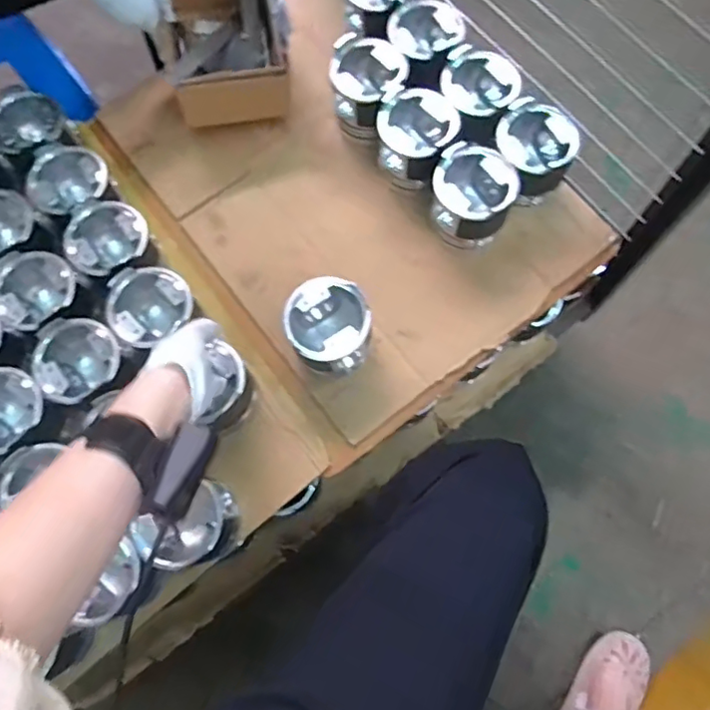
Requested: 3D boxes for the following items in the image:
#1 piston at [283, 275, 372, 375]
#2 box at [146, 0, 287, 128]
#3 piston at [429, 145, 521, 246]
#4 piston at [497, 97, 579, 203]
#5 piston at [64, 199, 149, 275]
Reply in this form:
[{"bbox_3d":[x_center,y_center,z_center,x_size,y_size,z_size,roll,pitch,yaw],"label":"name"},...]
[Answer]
[{"bbox_3d":[-0.031,-0.030,0.723,0.094,0.114,0.098,0,75,1],"label":"piston"},{"bbox_3d":[-0.185,-0.446,0.814,0.146,0.107,0.230,-13,75,-2],"label":"box"},{"bbox_3d":[0.149,-0.196,0.759,0.102,0.101,0.104,6,75,3],"label":"piston"},{"bbox_3d":[0.228,-0.258,0.772,0.093,0.100,0.100,0,75,1],"label":"piston"},{"bbox_3d":[-0.304,-0.141,0.735,0.089,0.073,0.101,-30,76,-6],"label":"piston"}]

